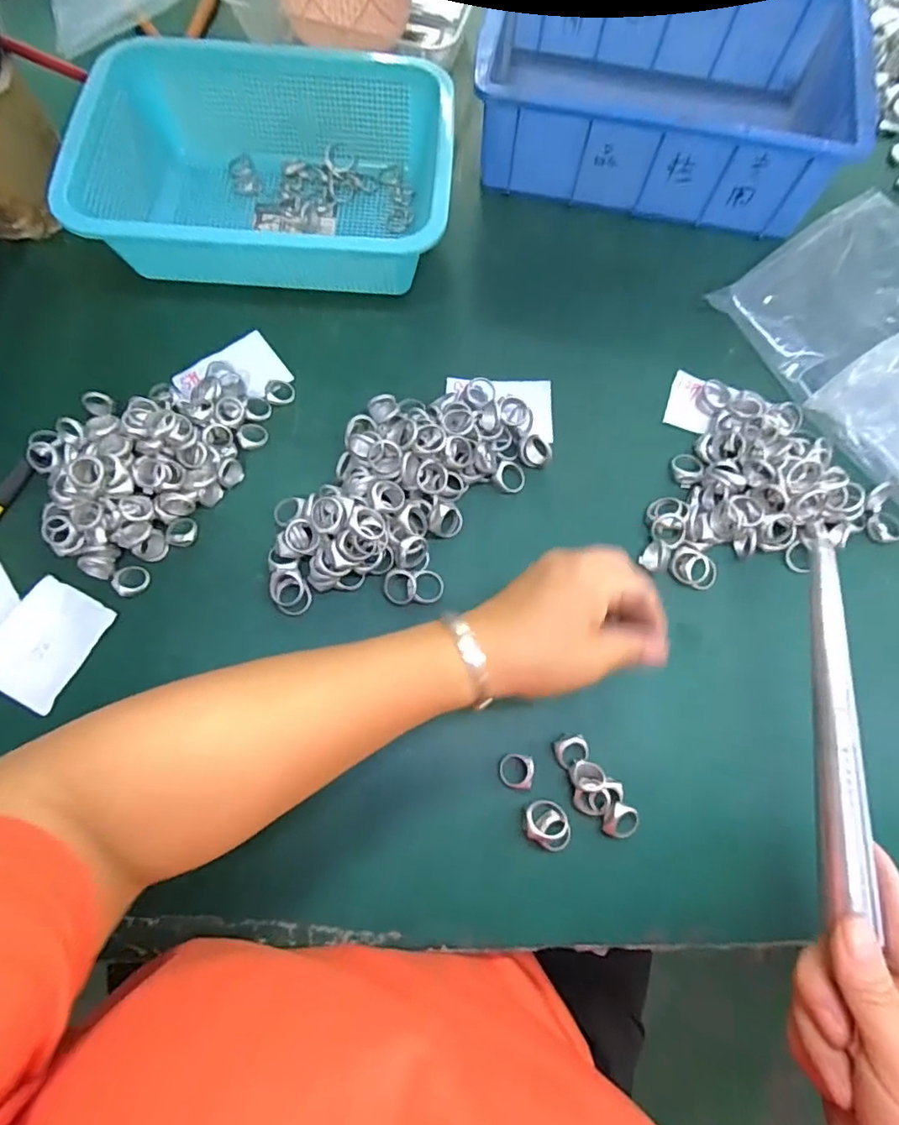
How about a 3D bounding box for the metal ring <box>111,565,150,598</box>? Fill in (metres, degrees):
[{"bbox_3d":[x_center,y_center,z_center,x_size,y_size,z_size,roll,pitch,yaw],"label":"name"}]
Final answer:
[{"bbox_3d":[-0.210,0.011,0.360,0.020,0.007,0.021,0,72,-1],"label":"metal ring"}]

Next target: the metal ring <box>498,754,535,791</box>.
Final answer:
[{"bbox_3d":[0.041,0.126,0.330,0.021,0.006,0.021,0,74,-1],"label":"metal ring"}]

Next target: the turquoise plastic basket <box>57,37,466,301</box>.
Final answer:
[{"bbox_3d":[-0.133,-0.307,0.432,0.264,0.082,0.198,1,74,-1],"label":"turquoise plastic basket"}]

